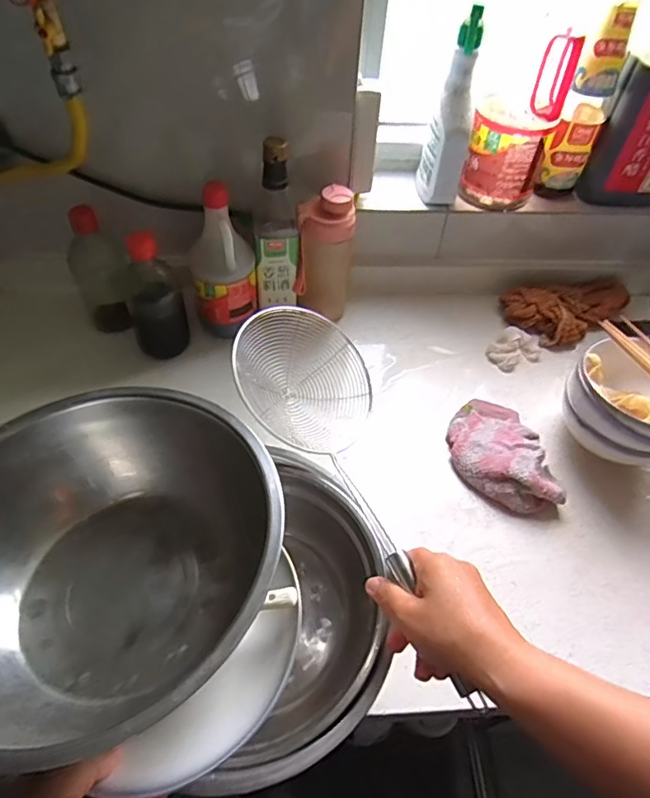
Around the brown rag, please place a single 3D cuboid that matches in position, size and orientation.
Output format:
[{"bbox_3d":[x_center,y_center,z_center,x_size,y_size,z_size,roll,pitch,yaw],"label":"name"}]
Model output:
[{"bbox_3d":[0.385,-0.136,0.839,0.212,0.046,0.109,-11,53,-11],"label":"brown rag"}]

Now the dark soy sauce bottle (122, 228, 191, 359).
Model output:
[{"bbox_3d":[-0.227,-0.143,0.707,0.069,0.164,0.083,-16,55,-15],"label":"dark soy sauce bottle"}]

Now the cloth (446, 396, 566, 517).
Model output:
[{"bbox_3d":[0.214,0.064,0.668,0.105,0.040,0.158,-8,53,-9],"label":"cloth"}]

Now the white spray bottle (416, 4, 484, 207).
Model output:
[{"bbox_3d":[0.167,-0.369,0.704,0.061,0.217,0.059,12,52,6],"label":"white spray bottle"}]

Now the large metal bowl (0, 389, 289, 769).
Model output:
[{"bbox_3d":[-0.133,0.099,0.327,0.210,0.096,0.194,-28,58,-22],"label":"large metal bowl"}]

